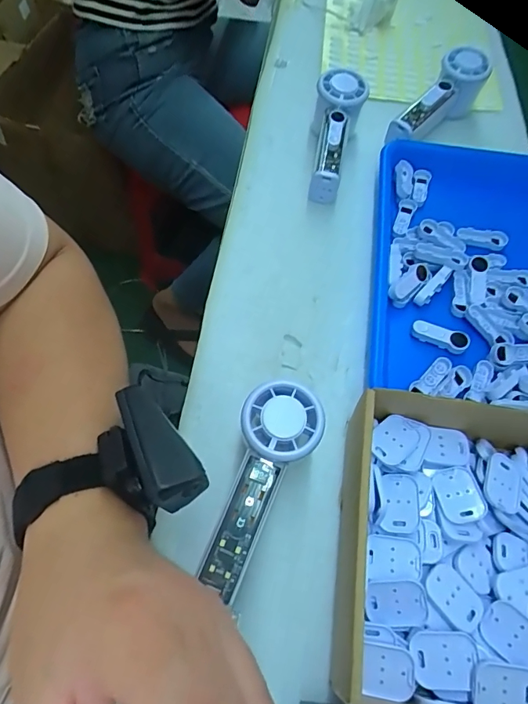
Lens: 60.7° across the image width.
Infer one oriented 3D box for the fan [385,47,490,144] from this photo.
[{"bbox_3d":[0.198,-0.282,0.513,0.051,0.056,0.137,35,66,15],"label":"fan"}]

